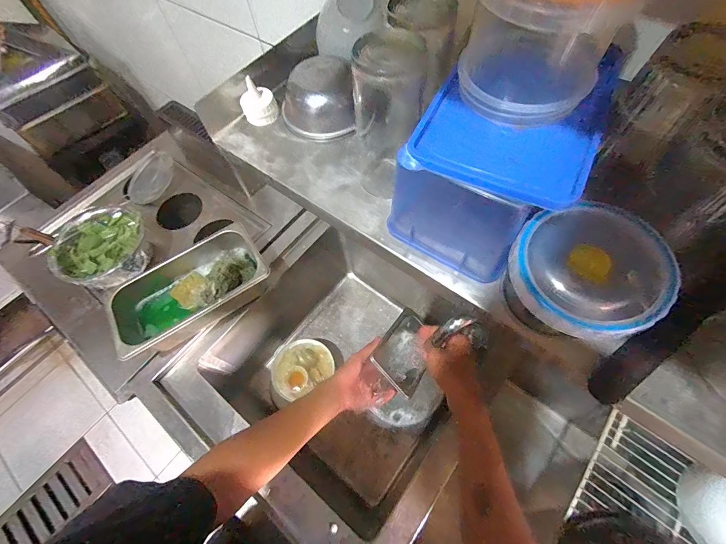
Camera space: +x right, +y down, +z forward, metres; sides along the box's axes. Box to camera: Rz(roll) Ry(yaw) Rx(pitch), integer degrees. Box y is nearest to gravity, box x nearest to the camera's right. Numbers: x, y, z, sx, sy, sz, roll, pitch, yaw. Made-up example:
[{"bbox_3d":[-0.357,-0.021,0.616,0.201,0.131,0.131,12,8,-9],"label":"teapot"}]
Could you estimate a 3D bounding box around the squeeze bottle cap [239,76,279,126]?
[{"bbox_3d":[-0.136,-0.223,0.420,0.041,0.045,0.039,-1,62,3],"label":"squeeze bottle cap"}]

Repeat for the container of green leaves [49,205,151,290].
[{"bbox_3d":[-0.621,-0.054,0.776,0.200,0.073,0.228,-41,67,-17],"label":"container of green leaves"}]

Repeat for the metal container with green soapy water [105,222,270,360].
[{"bbox_3d":[-0.376,0.046,0.720,0.324,0.102,0.181,-33,65,-14],"label":"metal container with green soapy water"}]

